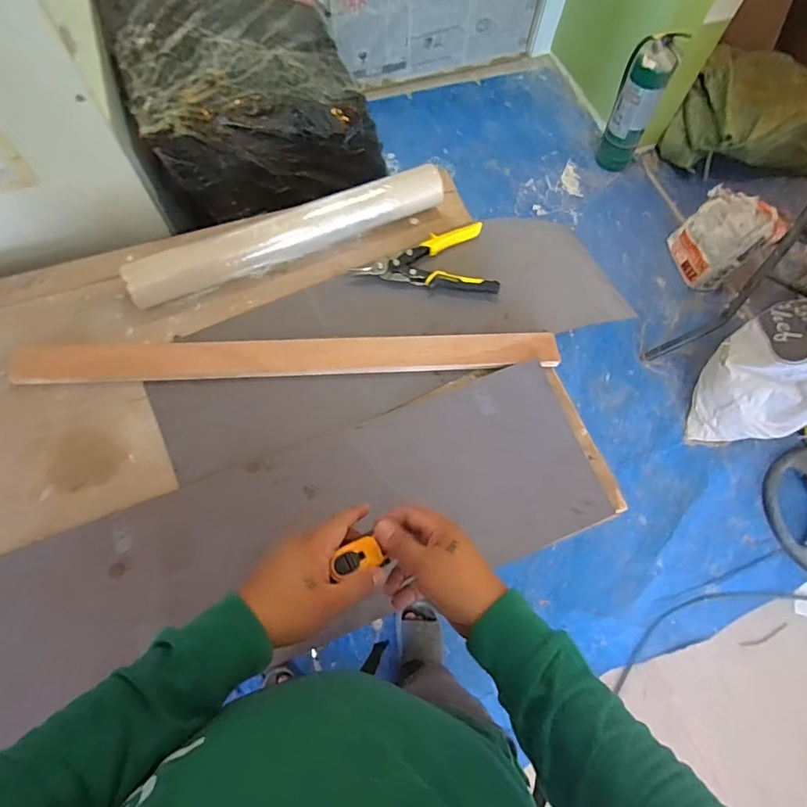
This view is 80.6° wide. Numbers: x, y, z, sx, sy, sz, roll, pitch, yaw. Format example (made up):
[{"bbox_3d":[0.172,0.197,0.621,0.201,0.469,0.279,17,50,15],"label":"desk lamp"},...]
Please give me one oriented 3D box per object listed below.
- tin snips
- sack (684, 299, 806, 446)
[{"bbox_3d":[0.044,-0.252,0.787,0.226,0.029,0.140,9,68,1],"label":"tin snips"},{"bbox_3d":[1.081,-0.127,1.296,0.255,0.610,0.315,4,68,-1],"label":"sack"}]

